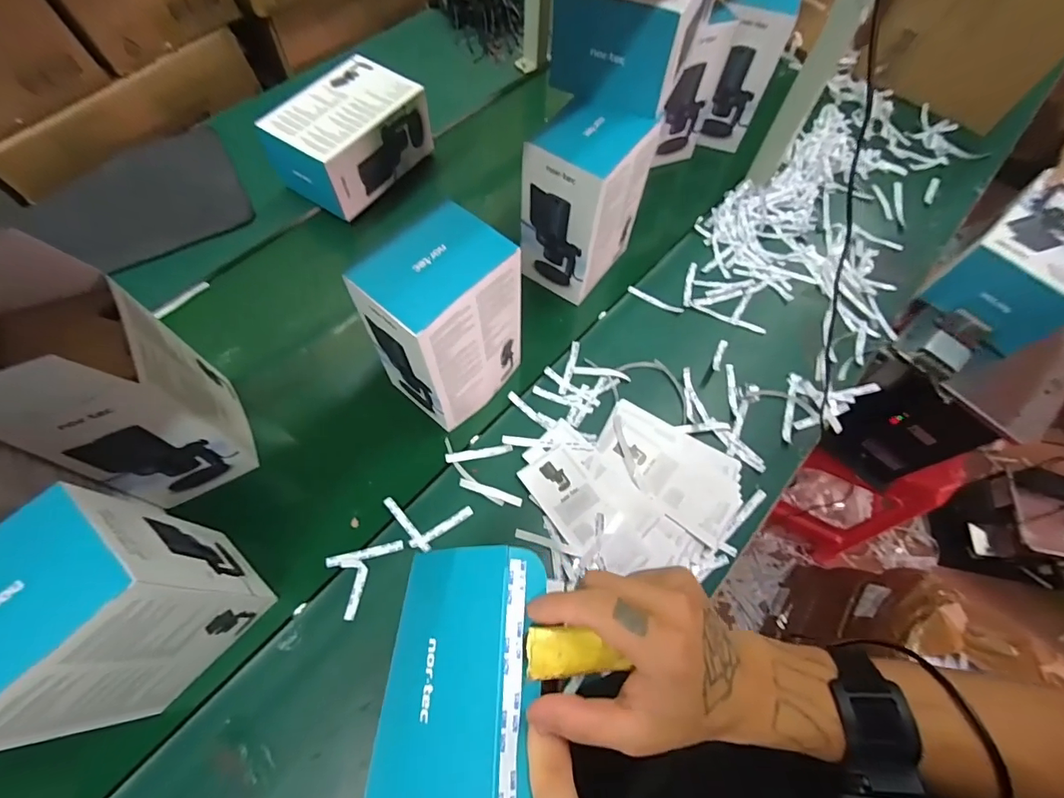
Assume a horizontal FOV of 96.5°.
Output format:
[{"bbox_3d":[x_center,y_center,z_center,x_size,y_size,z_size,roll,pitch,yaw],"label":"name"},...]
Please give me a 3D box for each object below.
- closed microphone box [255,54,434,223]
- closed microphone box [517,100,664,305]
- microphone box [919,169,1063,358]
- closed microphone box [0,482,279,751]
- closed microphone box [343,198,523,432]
[{"bbox_3d":[-0.307,-0.440,0.812,0.148,0.129,0.232,34,66,13],"label":"closed microphone box"},{"bbox_3d":[0.070,-0.281,0.688,0.131,0.222,0.149,29,65,11],"label":"closed microphone box"},{"bbox_3d":[0.730,-0.191,0.709,0.215,0.144,0.147,-39,71,-20],"label":"microphone box"},{"bbox_3d":[-0.379,0.199,0.433,0.108,0.246,0.156,37,67,15],"label":"closed microphone box"},{"bbox_3d":[-0.102,-0.087,0.583,0.118,0.234,0.146,36,67,14],"label":"closed microphone box"}]

